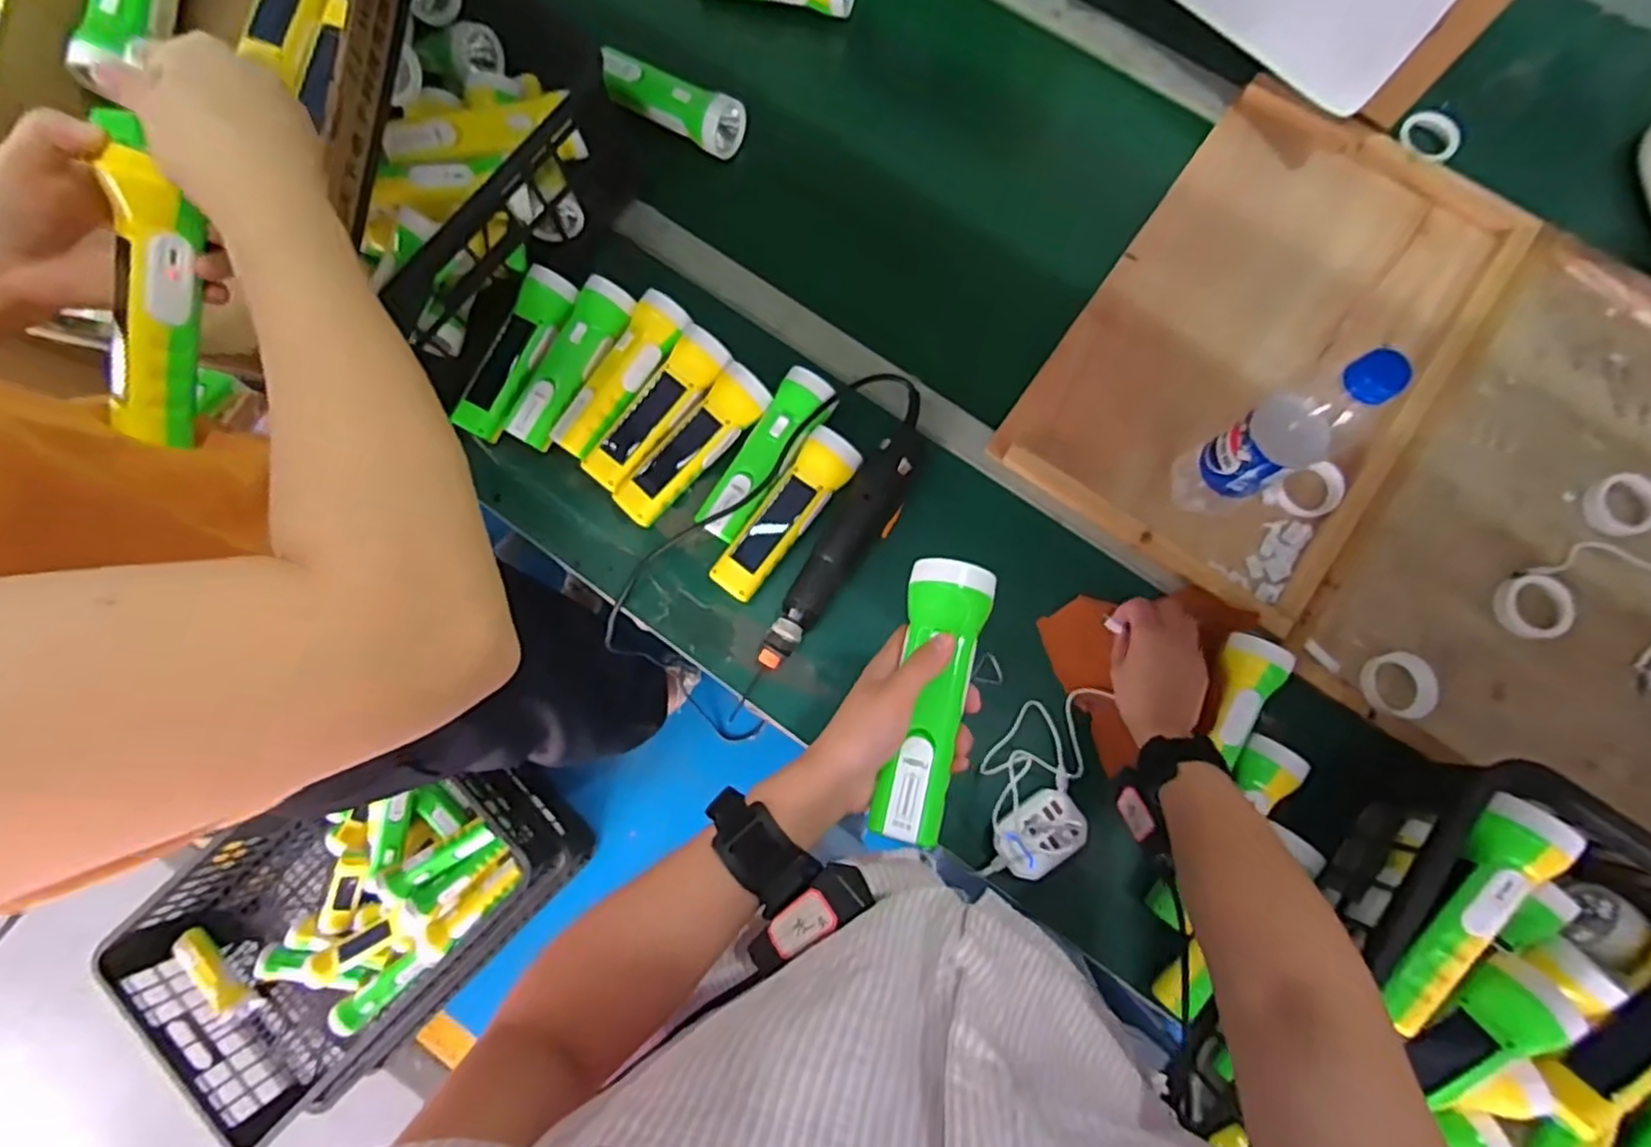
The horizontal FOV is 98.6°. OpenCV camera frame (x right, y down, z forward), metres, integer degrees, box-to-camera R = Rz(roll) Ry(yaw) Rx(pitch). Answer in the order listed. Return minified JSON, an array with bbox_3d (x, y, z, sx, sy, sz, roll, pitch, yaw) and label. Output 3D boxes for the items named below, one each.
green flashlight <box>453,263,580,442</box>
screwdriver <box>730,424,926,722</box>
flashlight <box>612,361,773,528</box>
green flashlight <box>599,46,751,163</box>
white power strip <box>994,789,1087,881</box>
[{"bbox_3d":[-0.290,-0.205,0.666,0.047,0.040,0.163,26,82,6],"label":"green flashlight"},{"bbox_3d":[0.007,-0.014,0.636,0.055,0.050,0.276,33,83,7],"label":"screwdriver"},{"bbox_3d":[-0.120,-0.114,0.653,0.049,0.046,0.167,41,84,8],"label":"flashlight"},{"bbox_3d":[-0.157,-0.472,0.725,0.146,0.055,0.052,24,82,6],"label":"green flashlight"},{"bbox_3d":[0.178,0.216,0.591,0.073,0.029,0.055,-34,81,-4],"label":"white power strip"}]

